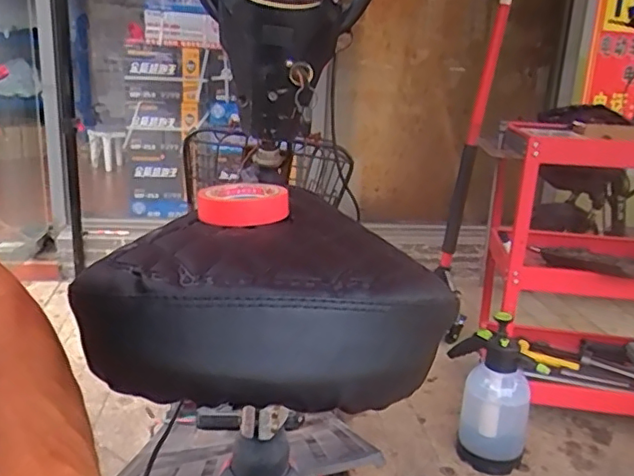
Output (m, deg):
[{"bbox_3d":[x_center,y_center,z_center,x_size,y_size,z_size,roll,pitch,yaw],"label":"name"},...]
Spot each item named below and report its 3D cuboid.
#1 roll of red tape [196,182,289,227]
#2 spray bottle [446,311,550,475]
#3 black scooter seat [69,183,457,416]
[{"bbox_3d":[-0.046,-0.021,0.362,0.055,0.018,0.050,-1,16,-10],"label":"roll of red tape"},{"bbox_3d":[0.396,0.355,1.323,0.125,0.311,0.168,0,17,-15],"label":"spray bottle"},{"bbox_3d":[-0.033,0.028,0.322,0.176,0.075,0.165,-8,19,-31],"label":"black scooter seat"}]

